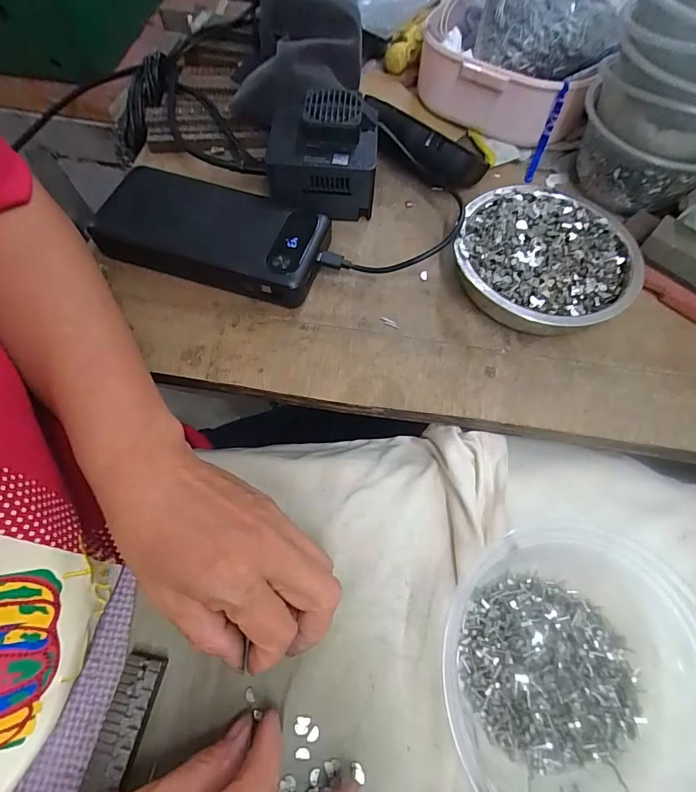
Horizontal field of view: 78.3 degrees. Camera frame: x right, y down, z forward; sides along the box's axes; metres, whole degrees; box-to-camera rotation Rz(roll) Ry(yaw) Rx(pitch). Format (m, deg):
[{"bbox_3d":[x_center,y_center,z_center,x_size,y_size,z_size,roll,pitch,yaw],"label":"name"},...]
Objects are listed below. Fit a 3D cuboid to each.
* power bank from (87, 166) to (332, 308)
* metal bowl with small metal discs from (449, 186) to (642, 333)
[{"bbox_3d":[-0.096,-0.117,0.301,0.157,0.027,0.072,18,65,6],"label":"power bank"},{"bbox_3d":[0.133,-0.094,0.295,0.116,0.030,0.117,1,65,-2],"label":"metal bowl with small metal discs"}]

